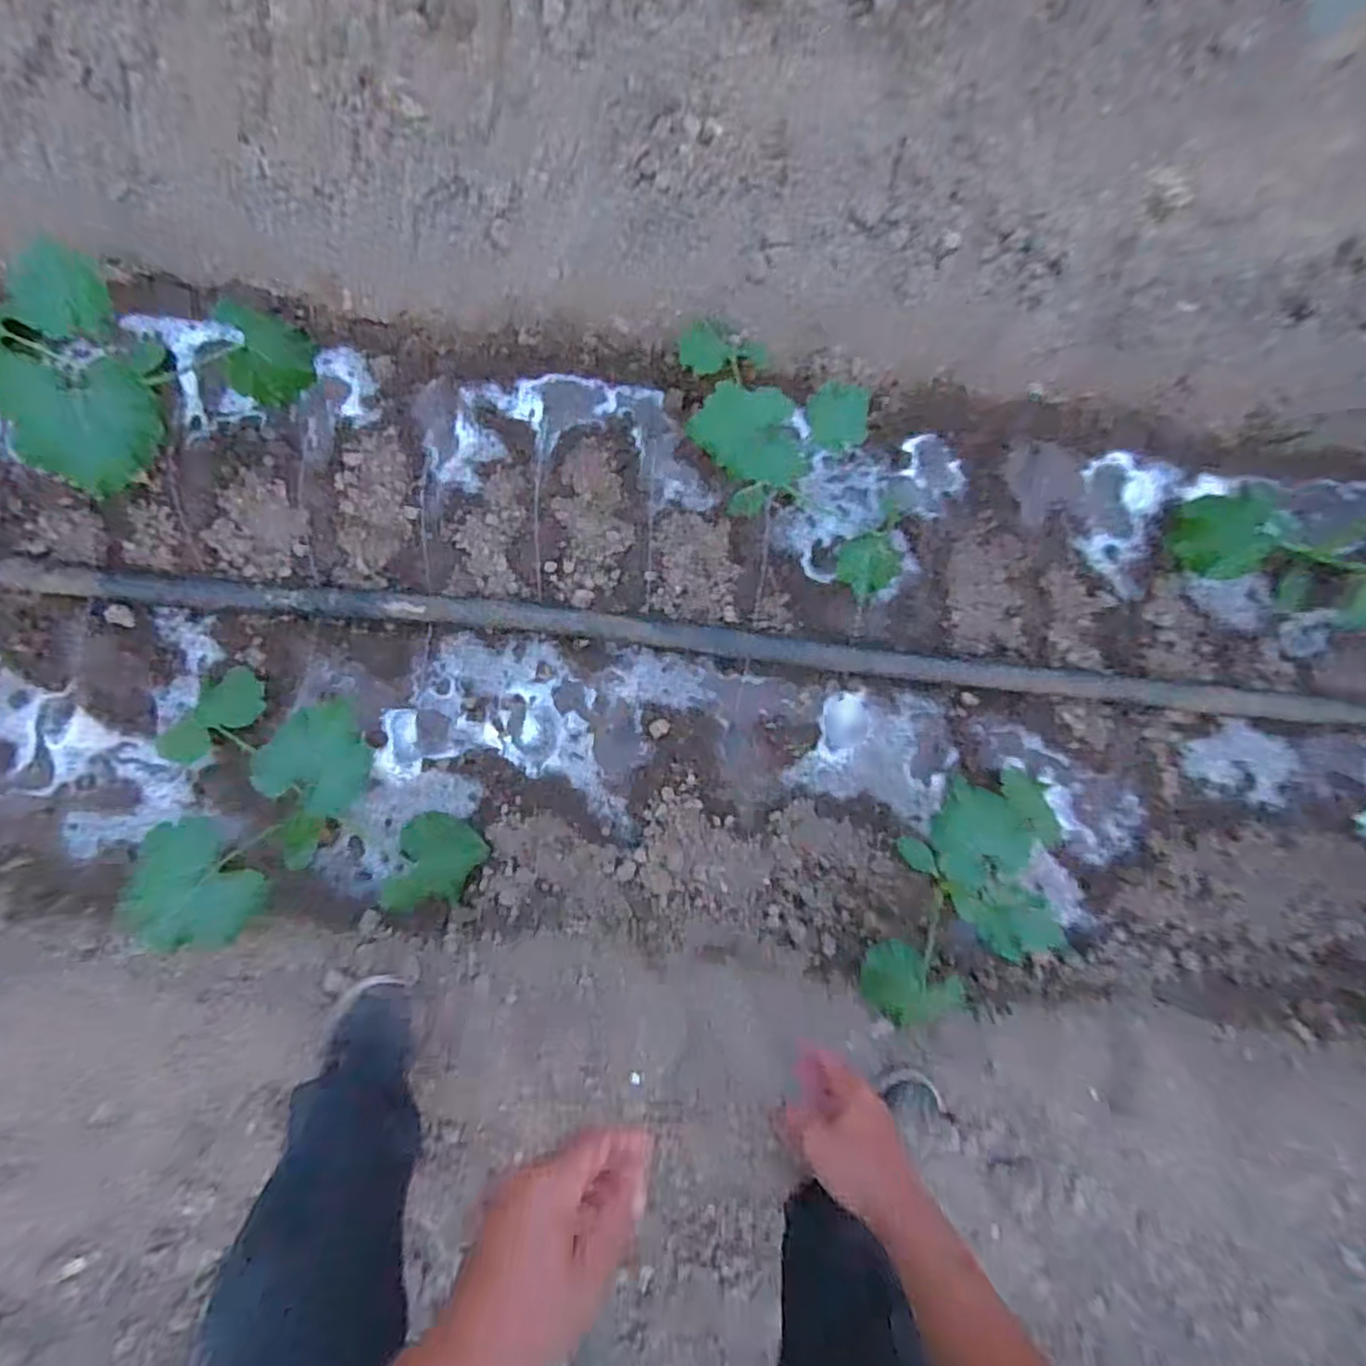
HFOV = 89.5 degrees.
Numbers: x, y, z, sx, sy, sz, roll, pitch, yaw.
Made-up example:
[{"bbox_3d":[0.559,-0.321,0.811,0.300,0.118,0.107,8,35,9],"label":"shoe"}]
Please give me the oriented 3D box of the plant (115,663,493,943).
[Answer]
[{"bbox_3d":[-0.500,0.148,0.922,0.390,0.131,0.345,-6,84,-6],"label":"plant"}]

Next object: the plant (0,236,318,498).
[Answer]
[{"bbox_3d":[-0.807,-0.462,0.945,0.424,0.156,0.343,28,81,-2],"label":"plant"}]

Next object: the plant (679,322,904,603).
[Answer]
[{"bbox_3d":[0.172,-0.347,0.997,0.457,0.194,0.249,33,81,-1],"label":"plant"}]

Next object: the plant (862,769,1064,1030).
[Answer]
[{"bbox_3d":[0.410,0.296,0.987,0.377,0.103,0.265,-18,85,-7],"label":"plant"}]

